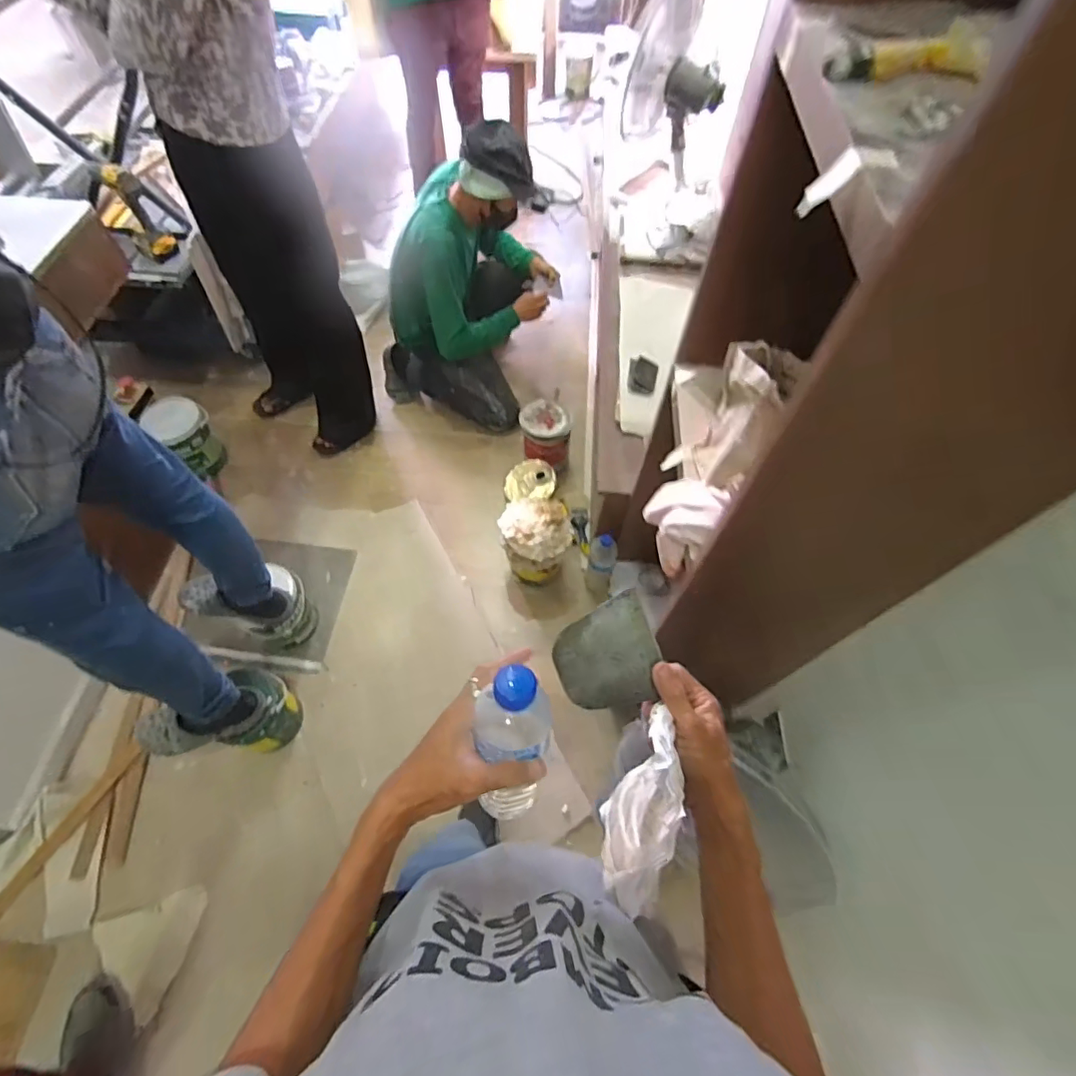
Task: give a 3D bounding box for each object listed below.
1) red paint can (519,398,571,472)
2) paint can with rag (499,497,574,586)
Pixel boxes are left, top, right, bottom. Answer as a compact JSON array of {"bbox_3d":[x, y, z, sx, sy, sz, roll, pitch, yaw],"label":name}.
[{"bbox_3d":[0.024,-0.313,1.731,0.161,0.190,0.162,1,61,-1],"label":"red paint can"},{"bbox_3d":[-0.008,0.024,1.537,0.184,0.237,0.190,1,61,-1],"label":"paint can with rag"}]

